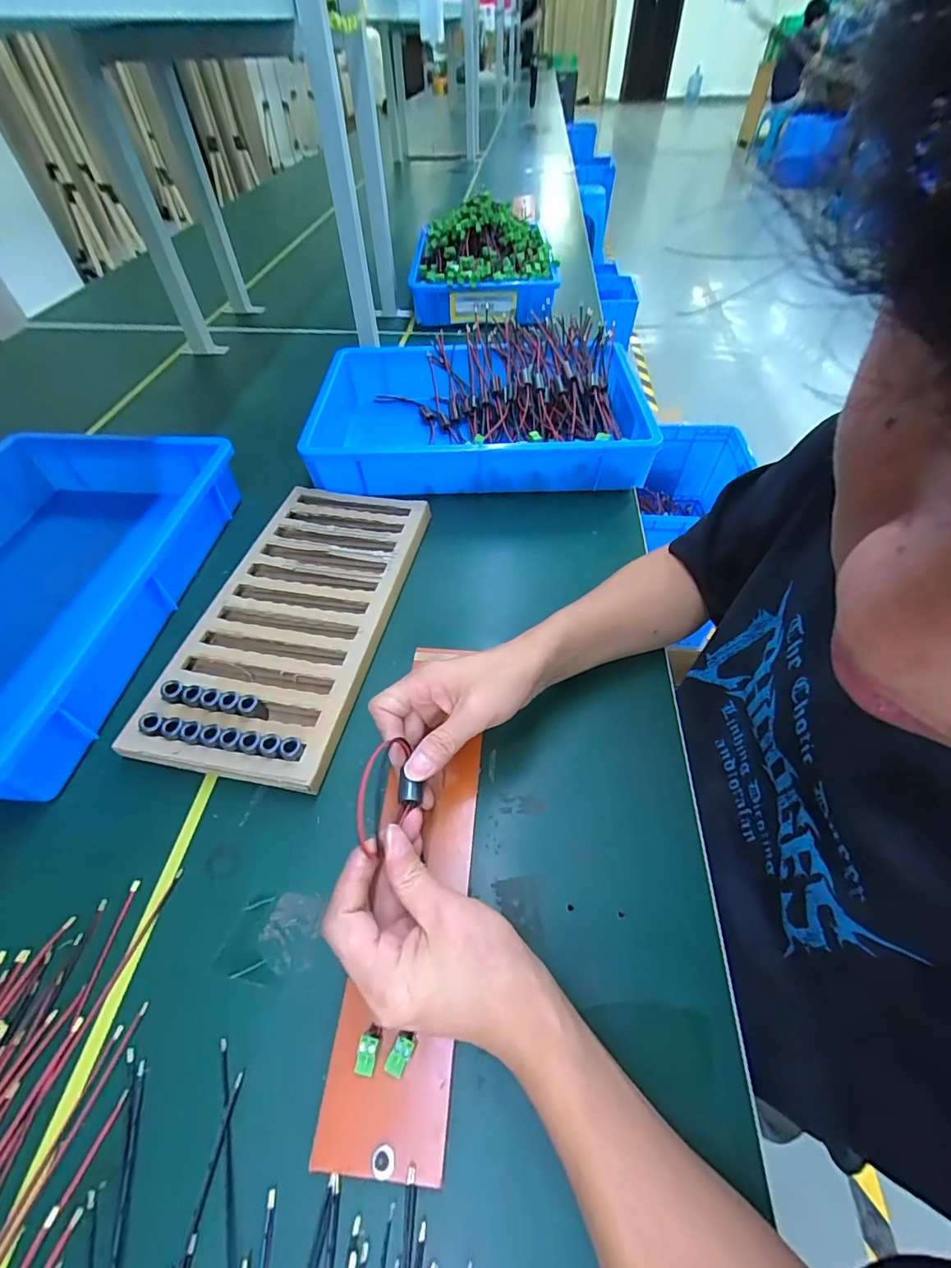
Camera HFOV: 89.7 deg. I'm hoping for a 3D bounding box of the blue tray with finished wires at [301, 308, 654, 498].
[{"bbox_3d":[-0.006,-0.306,0.671,0.429,0.111,0.287,-2,52,-1],"label":"blue tray with finished wires"}]

